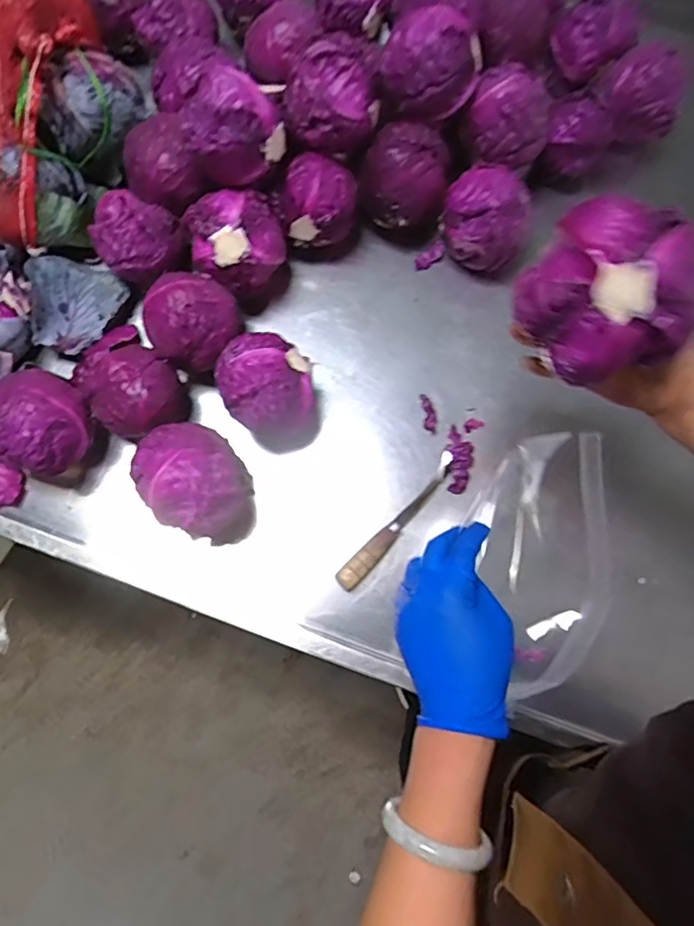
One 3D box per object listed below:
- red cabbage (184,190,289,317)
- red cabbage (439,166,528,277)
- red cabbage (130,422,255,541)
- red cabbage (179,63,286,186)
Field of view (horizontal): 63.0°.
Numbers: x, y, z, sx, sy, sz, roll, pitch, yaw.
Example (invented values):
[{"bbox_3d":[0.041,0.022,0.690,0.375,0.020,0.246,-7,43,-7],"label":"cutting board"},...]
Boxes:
[{"bbox_3d":[-0.133,-0.264,0.725,0.115,0.128,0.101,-15,76,-4],"label":"red cabbage"},{"bbox_3d":[0.183,-0.314,0.740,0.110,0.109,0.092,22,77,6],"label":"red cabbage"},{"bbox_3d":[-0.170,0.024,0.647,0.127,0.124,0.112,43,80,10],"label":"red cabbage"},{"bbox_3d":[-0.130,-0.380,0.660,0.104,0.094,0.088,16,76,4],"label":"red cabbage"}]

